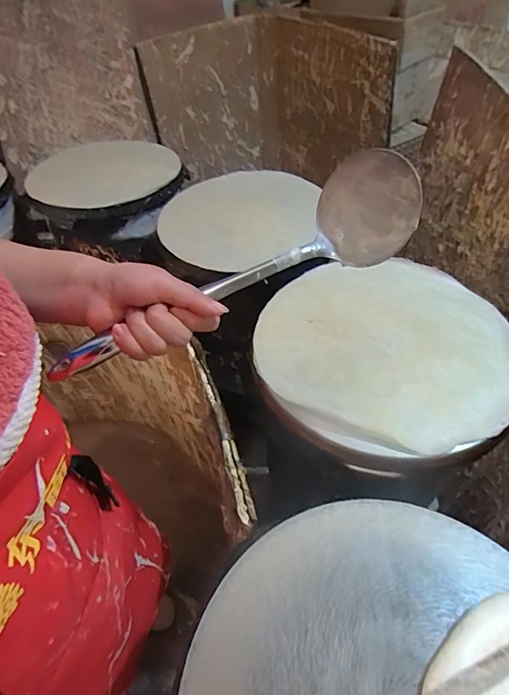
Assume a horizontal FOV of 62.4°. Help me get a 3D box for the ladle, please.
[{"bbox_3d":[-0.018,-0.056,0.353,0.328,0.066,0.087,-28,52,-4],"label":"ladle"}]

